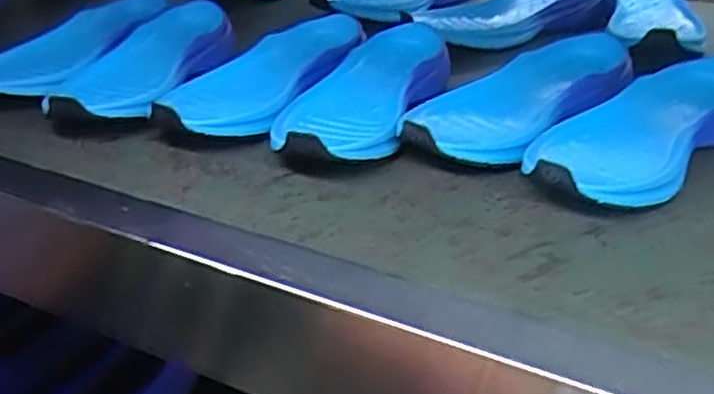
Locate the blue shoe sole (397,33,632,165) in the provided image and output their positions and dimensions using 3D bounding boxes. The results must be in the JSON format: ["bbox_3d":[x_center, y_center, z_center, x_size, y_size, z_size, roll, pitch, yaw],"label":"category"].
[{"bbox_3d":[0.131,-0.078,0.598,0.099,0.042,0.237,18,34,40],"label":"blue shoe sole"}]

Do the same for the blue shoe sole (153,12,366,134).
[{"bbox_3d":[-0.080,-0.103,0.651,0.103,0.050,0.252,8,28,26],"label":"blue shoe sole"}]

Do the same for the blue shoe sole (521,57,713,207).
[{"bbox_3d":[0.204,-0.047,0.542,0.223,0.053,0.092,-26,32,-37],"label":"blue shoe sole"}]

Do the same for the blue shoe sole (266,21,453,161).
[{"bbox_3d":[0.010,-0.086,0.626,0.100,0.047,0.273,5,27,21],"label":"blue shoe sole"}]

